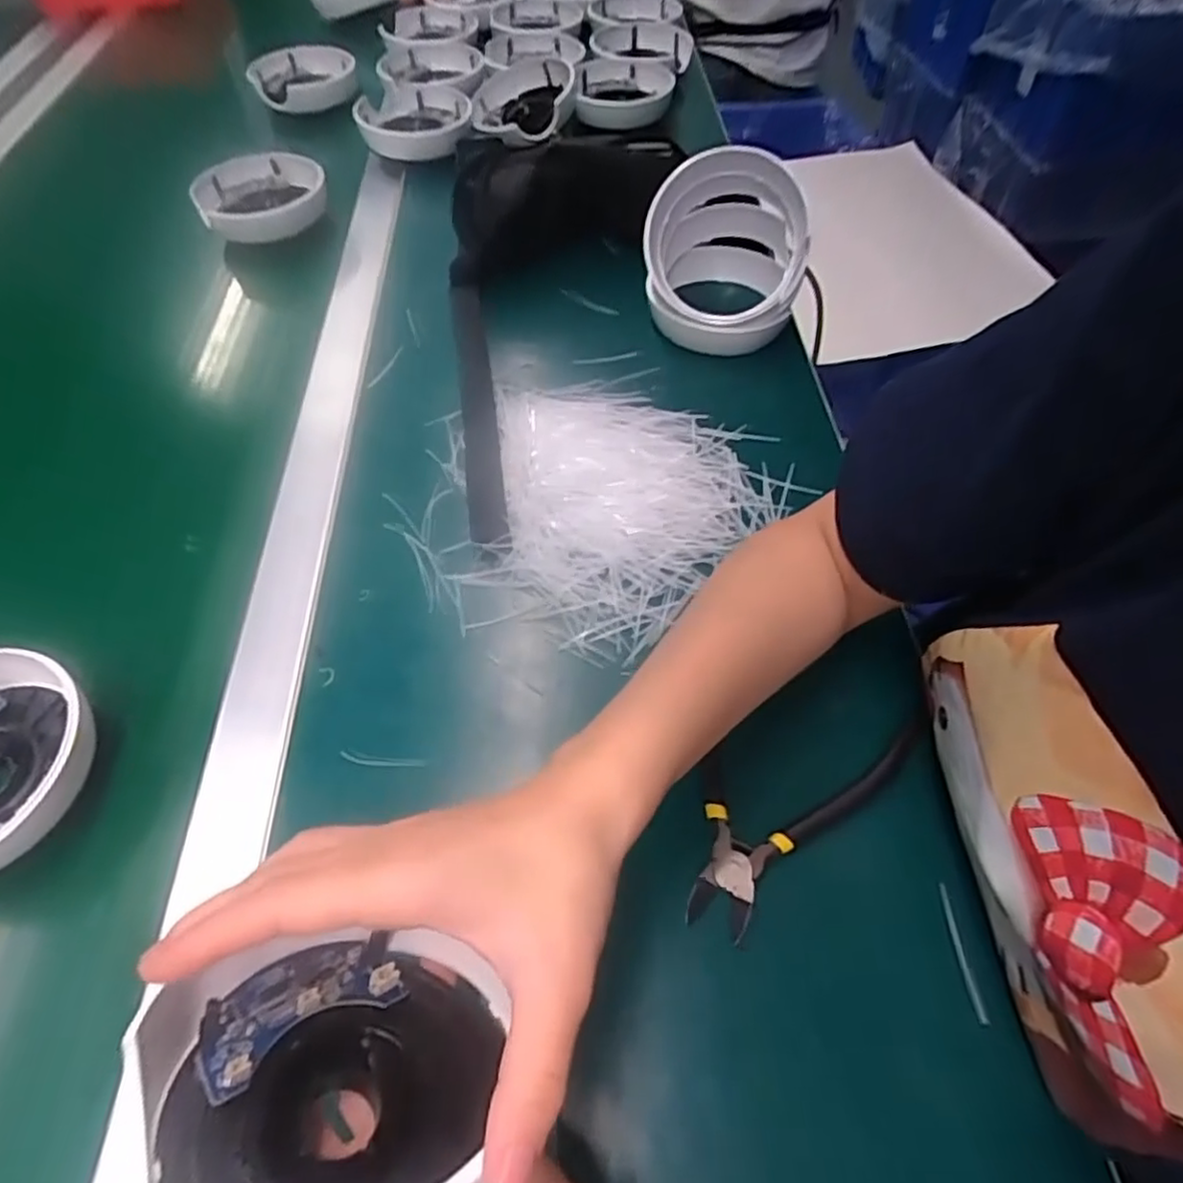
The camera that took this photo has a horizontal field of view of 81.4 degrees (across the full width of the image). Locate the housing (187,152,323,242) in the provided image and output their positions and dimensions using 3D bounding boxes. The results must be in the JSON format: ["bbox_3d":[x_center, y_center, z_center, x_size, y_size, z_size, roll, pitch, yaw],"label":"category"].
[{"bbox_3d":[-0.308,-0.372,0.647,0.115,0.030,0.124,0,56,0],"label":"housing"}]

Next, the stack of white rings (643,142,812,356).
[{"bbox_3d":[0.104,-0.266,0.534,0.123,0.112,0.114,2,56,3],"label":"stack of white rings"}]

